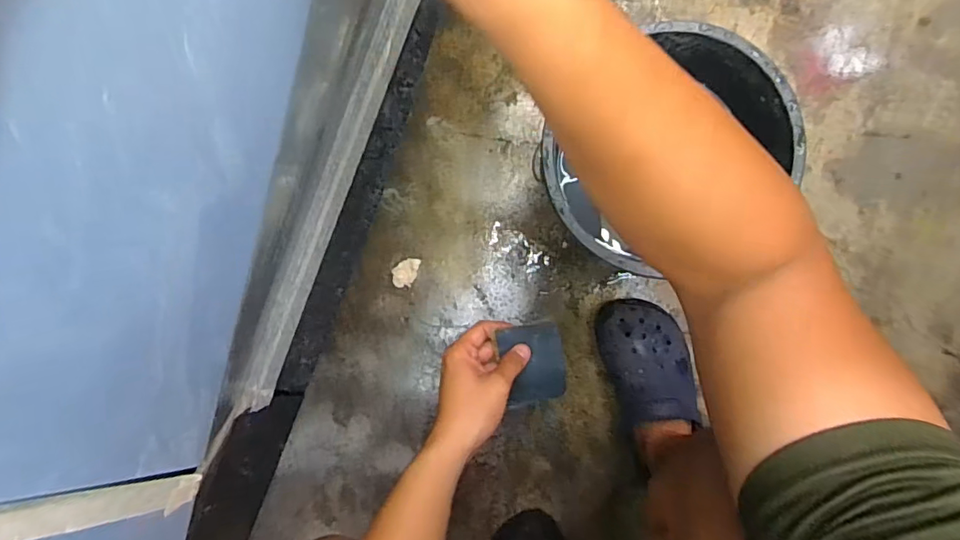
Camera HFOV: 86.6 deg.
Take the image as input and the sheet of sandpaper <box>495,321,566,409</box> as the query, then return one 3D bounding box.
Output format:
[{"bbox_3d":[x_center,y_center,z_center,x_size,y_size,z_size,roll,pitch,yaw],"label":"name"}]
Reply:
[{"bbox_3d":[0.061,0.104,0.562,0.066,0.010,0.096,-9,107,3],"label":"sheet of sandpaper"}]

